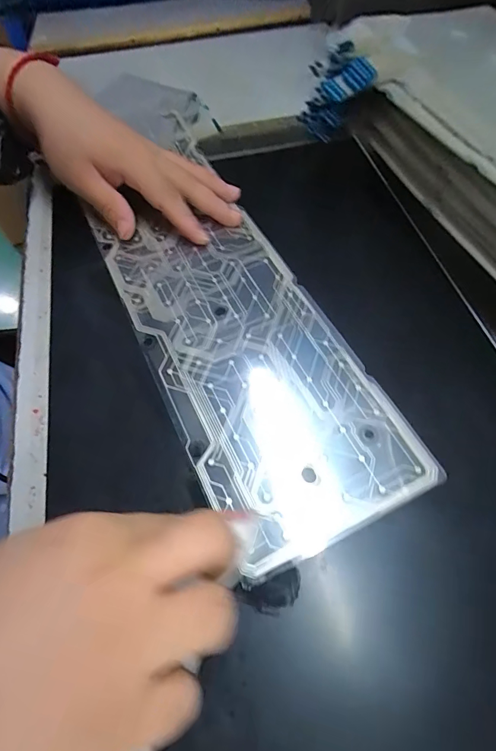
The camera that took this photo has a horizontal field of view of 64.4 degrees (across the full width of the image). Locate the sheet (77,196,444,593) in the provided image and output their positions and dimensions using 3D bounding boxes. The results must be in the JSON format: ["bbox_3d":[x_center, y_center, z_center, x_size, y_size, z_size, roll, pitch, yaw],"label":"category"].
[{"bbox_3d":[-0.010,-0.026,0.263,0.118,0.005,0.274,-26,62,-15],"label":"sheet"}]

